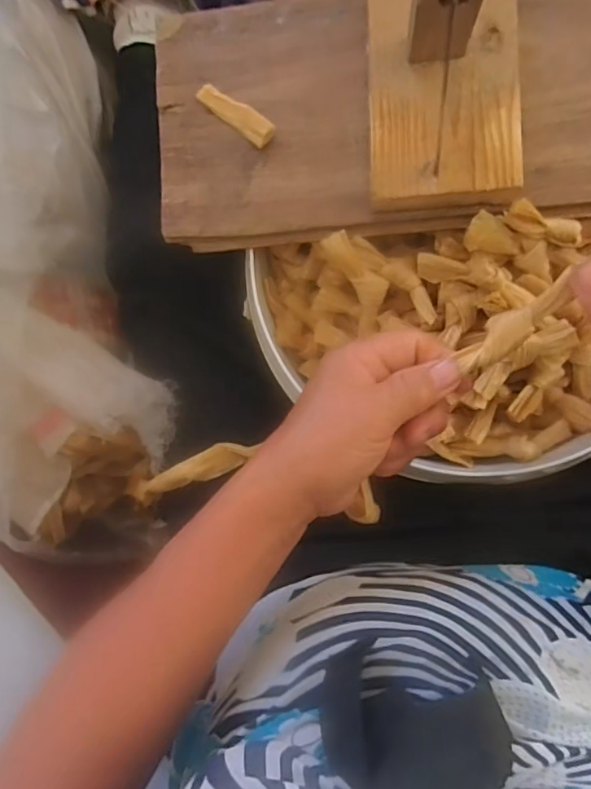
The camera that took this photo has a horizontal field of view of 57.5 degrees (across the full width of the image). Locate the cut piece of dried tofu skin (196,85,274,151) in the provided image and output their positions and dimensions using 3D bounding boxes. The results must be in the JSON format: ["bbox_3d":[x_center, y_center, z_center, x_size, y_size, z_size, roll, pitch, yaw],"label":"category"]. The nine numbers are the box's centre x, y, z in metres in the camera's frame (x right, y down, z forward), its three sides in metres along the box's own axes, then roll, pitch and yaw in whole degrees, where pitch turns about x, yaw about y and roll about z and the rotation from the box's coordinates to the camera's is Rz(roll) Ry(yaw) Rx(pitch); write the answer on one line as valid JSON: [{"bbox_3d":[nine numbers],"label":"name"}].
[{"bbox_3d":[-0.038,-0.187,0.360,0.058,0.010,0.017,41,95,8],"label":"cut piece of dried tofu skin"}]

